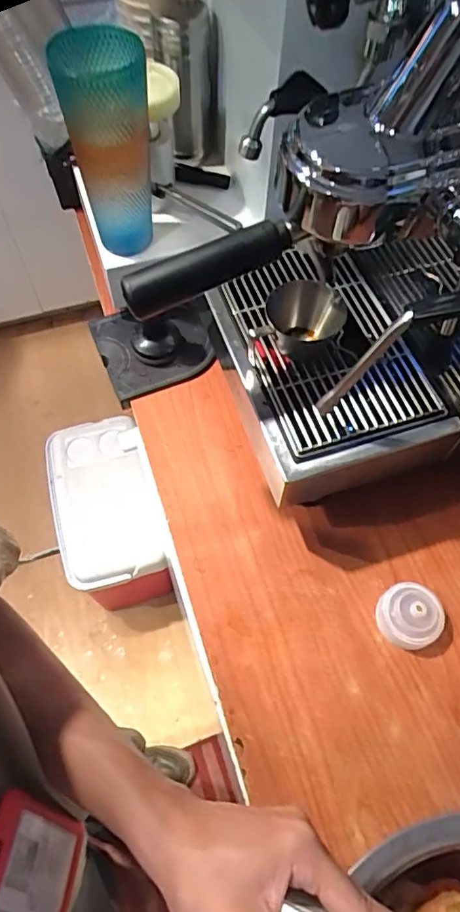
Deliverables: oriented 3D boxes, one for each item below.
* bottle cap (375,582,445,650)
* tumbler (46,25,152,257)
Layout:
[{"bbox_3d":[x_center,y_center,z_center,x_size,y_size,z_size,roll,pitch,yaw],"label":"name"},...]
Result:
[{"bbox_3d":[0.161,0.140,0.465,0.055,0.032,0.053,0,61,-1],"label":"bottle cap"},{"bbox_3d":[-0.112,-0.289,0.507,0.073,0.185,0.067,-6,61,-4],"label":"tumbler"}]

